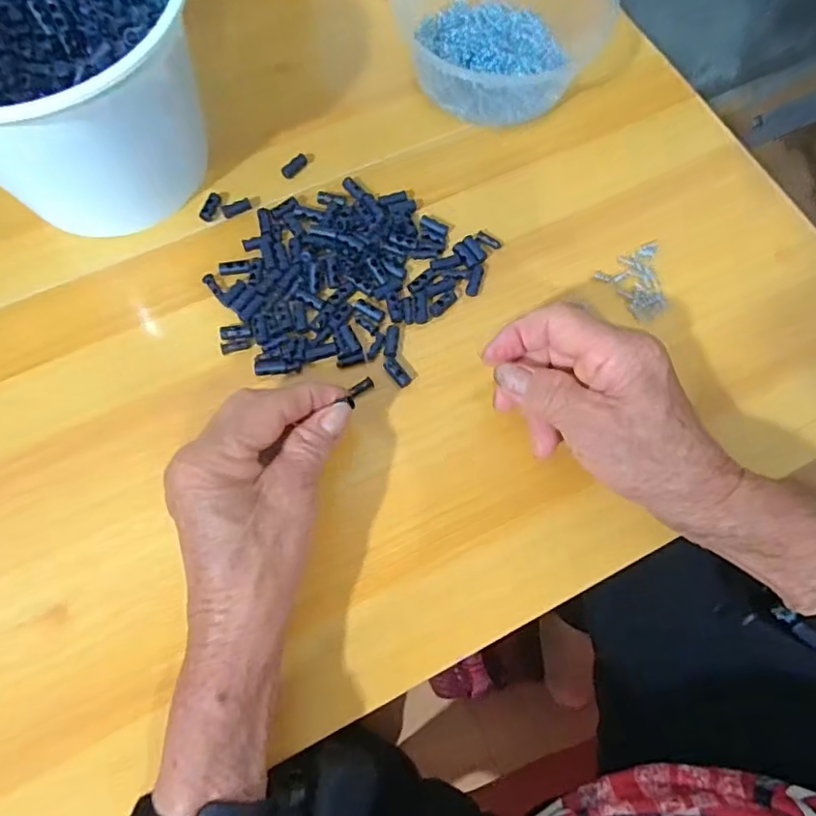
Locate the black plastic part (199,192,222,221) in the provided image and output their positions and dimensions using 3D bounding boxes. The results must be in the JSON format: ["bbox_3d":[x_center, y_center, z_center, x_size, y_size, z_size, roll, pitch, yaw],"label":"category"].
[{"bbox_3d":[-0.124,-0.125,0.357,0.008,0.005,0.020,15,70,3],"label":"black plastic part"}]

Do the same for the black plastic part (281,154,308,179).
[{"bbox_3d":[-0.074,-0.159,0.373,0.008,0.005,0.019,40,74,11],"label":"black plastic part"}]

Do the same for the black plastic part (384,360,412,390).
[{"bbox_3d":[-0.006,-0.020,0.324,0.008,0.004,0.018,-35,75,-13],"label":"black plastic part"}]

